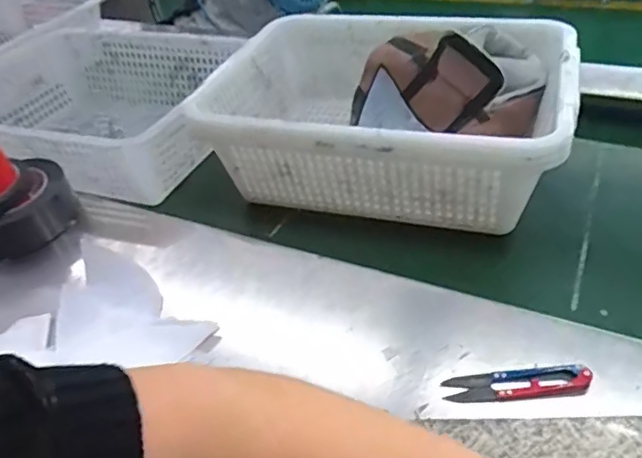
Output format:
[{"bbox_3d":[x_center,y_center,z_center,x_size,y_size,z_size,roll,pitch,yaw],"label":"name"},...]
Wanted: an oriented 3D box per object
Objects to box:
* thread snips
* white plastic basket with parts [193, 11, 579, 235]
[{"bbox_3d":[0.145,0.115,0.422,0.104,0.015,0.022,-4,40,4],"label":"thread snips"},{"bbox_3d":[0.080,-0.133,0.677,0.394,0.142,0.306,12,44,22],"label":"white plastic basket with parts"}]

